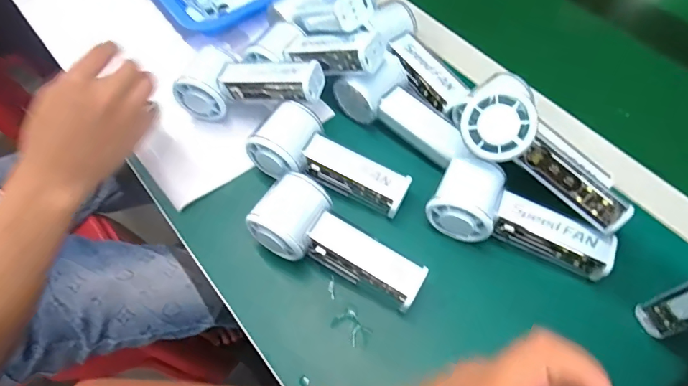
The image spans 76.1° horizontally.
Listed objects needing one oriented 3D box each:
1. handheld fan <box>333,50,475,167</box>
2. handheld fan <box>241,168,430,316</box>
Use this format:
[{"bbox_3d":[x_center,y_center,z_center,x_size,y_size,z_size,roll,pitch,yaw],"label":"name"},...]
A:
[{"bbox_3d":[0.062,-0.089,0.451,0.141,0.057,0.057,33,65,1],"label":"handheld fan"},{"bbox_3d":[-0.007,0.051,0.376,0.147,0.048,0.065,34,66,19],"label":"handheld fan"}]

